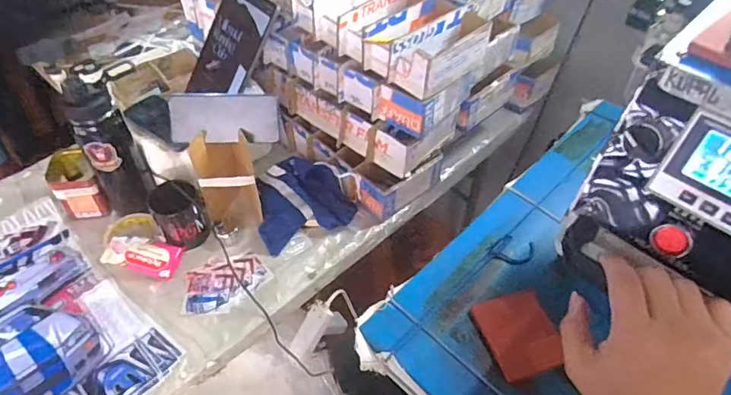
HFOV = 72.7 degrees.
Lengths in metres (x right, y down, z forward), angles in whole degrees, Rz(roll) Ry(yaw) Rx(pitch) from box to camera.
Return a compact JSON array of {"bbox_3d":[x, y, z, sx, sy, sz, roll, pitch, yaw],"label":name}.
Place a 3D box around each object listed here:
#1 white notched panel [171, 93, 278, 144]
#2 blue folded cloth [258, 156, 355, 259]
[{"bbox_3d":[-0.222,-0.125,0.790,0.166,0.075,0.011,-1,17,-8],"label":"white notched panel"},{"bbox_3d":[-0.115,0.004,0.896,0.169,0.070,0.146,-16,50,-16],"label":"blue folded cloth"}]

